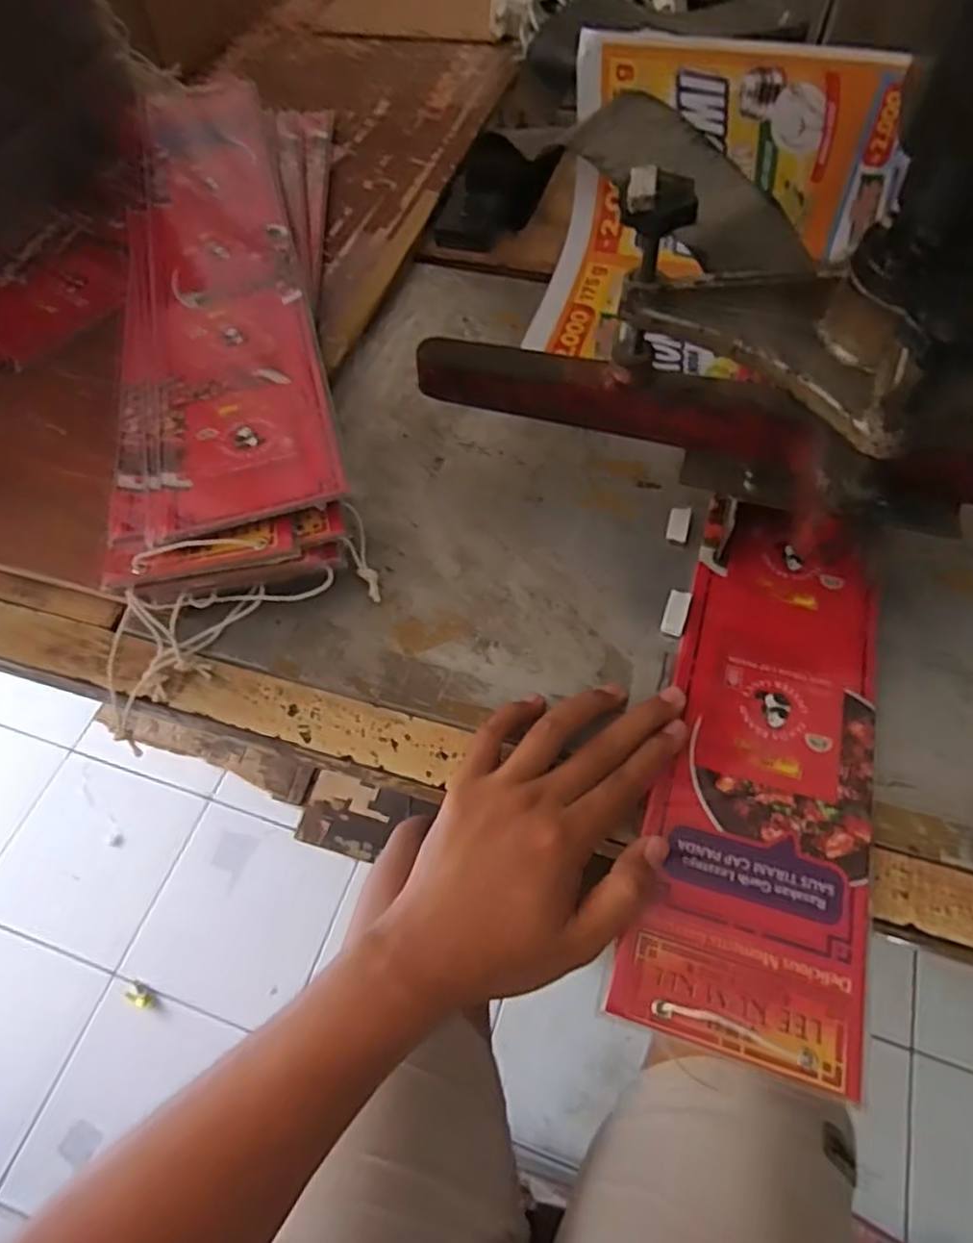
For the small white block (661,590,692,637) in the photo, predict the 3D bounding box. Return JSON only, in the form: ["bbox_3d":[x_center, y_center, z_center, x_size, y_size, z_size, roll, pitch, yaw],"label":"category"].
[{"bbox_3d":[0.112,-0.005,0.415,0.013,0.004,0.031,17,62,12],"label":"small white block"}]

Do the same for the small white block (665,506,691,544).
[{"bbox_3d":[0.123,-0.062,0.451,0.013,0.007,0.026,13,61,10],"label":"small white block"}]

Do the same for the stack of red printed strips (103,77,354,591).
[{"bbox_3d":[-0.200,-0.267,0.552,0.165,0.055,0.587,-8,59,-2],"label":"stack of red printed strips"}]

